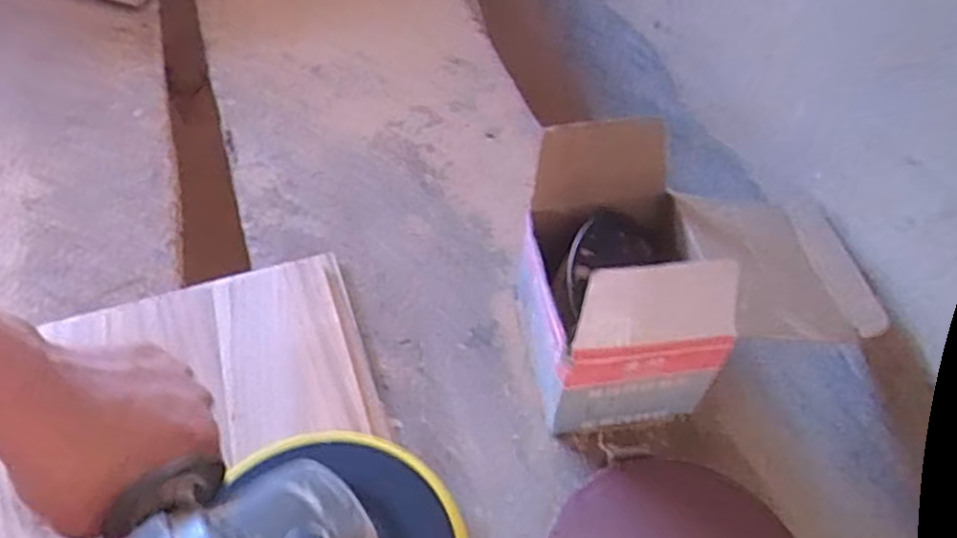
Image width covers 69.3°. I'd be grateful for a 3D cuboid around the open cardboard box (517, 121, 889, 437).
[{"bbox_3d":[0.150,0.003,0.500,0.230,0.154,0.163,-5,51,-5],"label":"open cardboard box"}]

